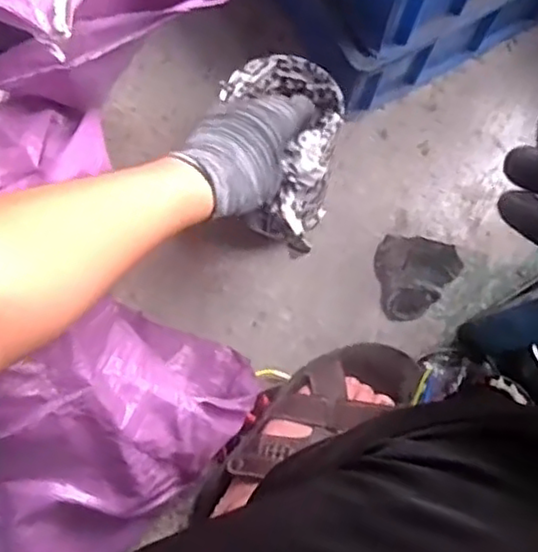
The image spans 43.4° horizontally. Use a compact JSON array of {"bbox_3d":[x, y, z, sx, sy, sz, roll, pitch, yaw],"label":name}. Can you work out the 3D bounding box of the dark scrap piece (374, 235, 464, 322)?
[{"bbox_3d":[0.176,0.002,0.804,0.094,0.025,0.099,5,80,1],"label":"dark scrap piece"}]

